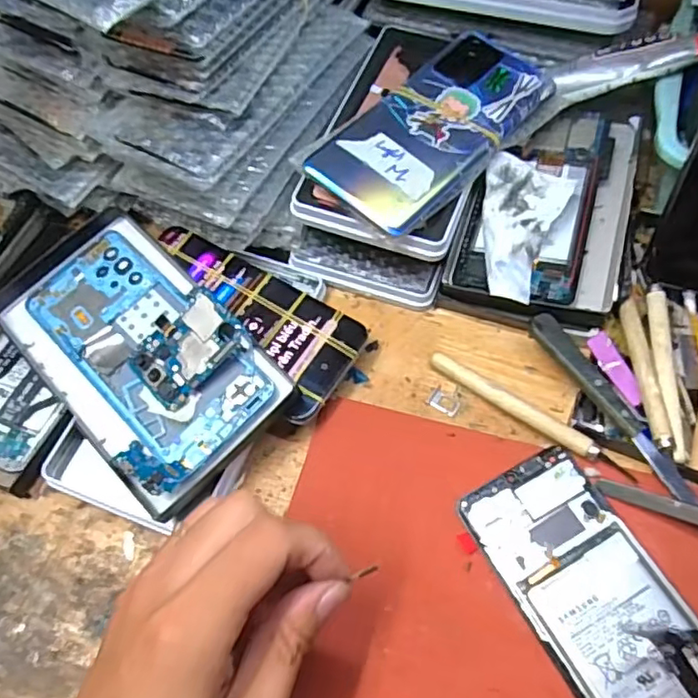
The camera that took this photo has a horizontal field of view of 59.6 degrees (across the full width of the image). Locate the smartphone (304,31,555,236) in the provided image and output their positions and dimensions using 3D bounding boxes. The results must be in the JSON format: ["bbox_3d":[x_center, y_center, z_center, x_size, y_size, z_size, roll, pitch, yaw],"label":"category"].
[{"bbox_3d":[0.053,-0.135,0.371,0.072,0.009,0.154,41,73,14],"label":"smartphone"}]

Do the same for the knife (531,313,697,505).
[{"bbox_3d":[0.145,0.030,0.337,0.015,0.006,0.126,-30,64,-14],"label":"knife"}]

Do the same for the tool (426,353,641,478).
[{"bbox_3d":[0.102,0.038,0.351,0.124,0.016,0.010,31,66,18],"label":"tool"}]

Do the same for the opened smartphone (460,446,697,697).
[{"bbox_3d":[0.123,0.124,0.294,0.067,0.012,0.151,-26,61,-12],"label":"opened smartphone"}]

